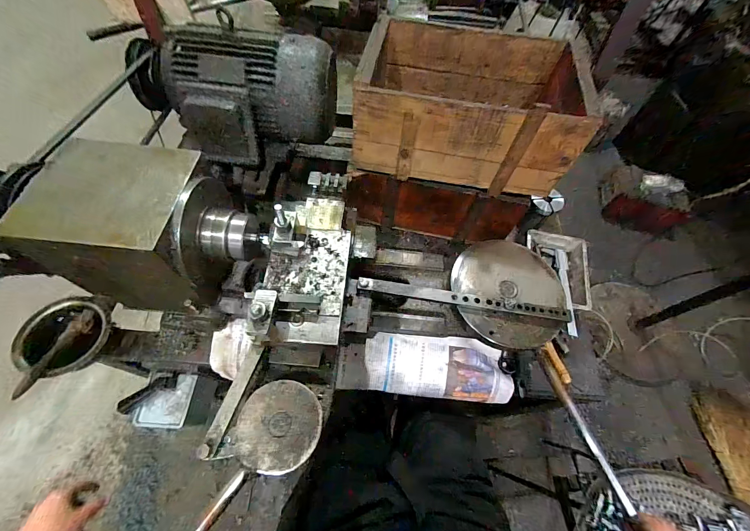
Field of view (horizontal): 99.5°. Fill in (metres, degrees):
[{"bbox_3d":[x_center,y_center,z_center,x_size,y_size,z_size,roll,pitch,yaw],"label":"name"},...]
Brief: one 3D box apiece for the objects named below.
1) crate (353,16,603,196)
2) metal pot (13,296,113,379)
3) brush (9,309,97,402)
[{"bbox_3d":[0.158,-0.282,0.564,0.346,0.155,0.235,10,59,1],"label":"crate"},{"bbox_3d":[-0.517,0.119,0.537,0.132,0.041,0.127,2,60,-3],"label":"metal pot"},{"bbox_3d":[-0.521,0.141,0.515,0.034,0.027,0.152,7,44,0],"label":"brush"}]

